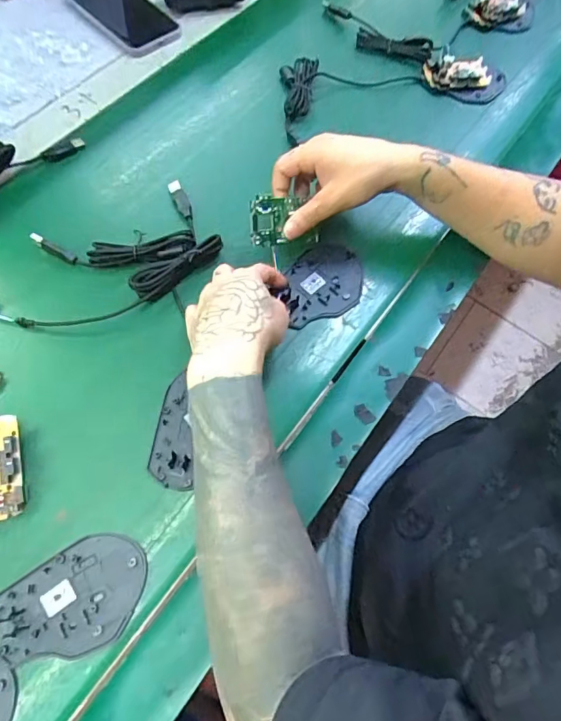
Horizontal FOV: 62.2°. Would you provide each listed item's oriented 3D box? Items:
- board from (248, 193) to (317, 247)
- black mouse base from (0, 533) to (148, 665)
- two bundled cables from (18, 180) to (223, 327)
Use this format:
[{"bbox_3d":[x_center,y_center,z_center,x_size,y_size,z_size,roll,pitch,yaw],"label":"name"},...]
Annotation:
[{"bbox_3d":[0.007,-0.134,0.446,0.079,0.046,0.008,-13,30,-31],"label":"board"},{"bbox_3d":[-0.151,0.175,0.337,0.108,0.006,0.070,-32,71,-15],"label":"black mouse base"},{"bbox_3d":[-0.155,-0.096,0.443,0.187,0.028,0.103,-23,69,-11],"label":"two bundled cables"}]

